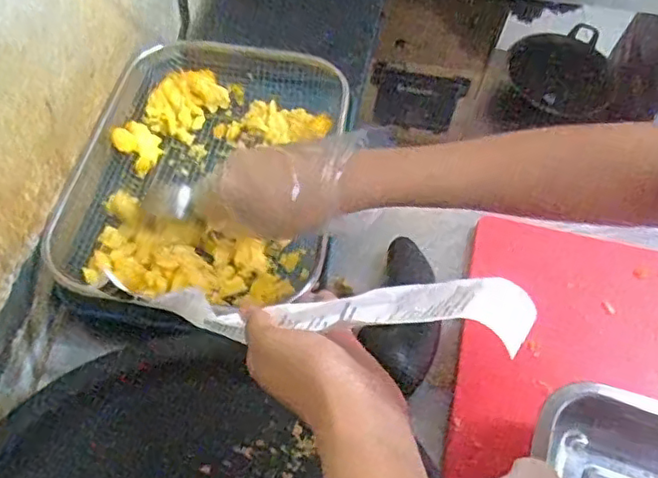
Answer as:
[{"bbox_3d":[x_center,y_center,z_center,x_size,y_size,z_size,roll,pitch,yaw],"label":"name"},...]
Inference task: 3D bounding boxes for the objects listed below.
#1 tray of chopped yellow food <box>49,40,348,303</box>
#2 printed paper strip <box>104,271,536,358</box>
[{"bbox_3d":[-0.105,-0.060,0.556,0.213,0.067,0.272,8,55,1],"label":"tray of chopped yellow food"},{"bbox_3d":[-0.019,0.038,0.365,0.263,0.034,0.040,-3,51,28],"label":"printed paper strip"}]

